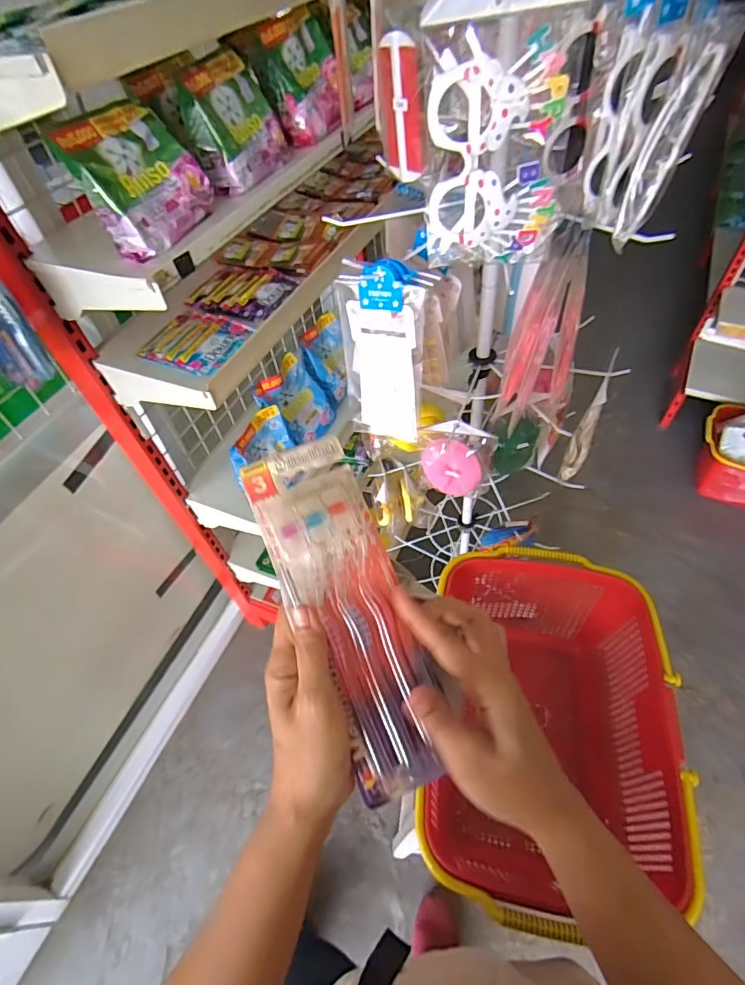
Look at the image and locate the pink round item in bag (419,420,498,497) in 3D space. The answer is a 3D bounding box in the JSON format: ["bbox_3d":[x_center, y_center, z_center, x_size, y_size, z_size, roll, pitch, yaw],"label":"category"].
[{"bbox_3d":[0.120,-0.047,0.701,0.103,0.121,0.030,4,52,8],"label":"pink round item in bag"}]

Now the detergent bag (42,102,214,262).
[{"bbox_3d":[-0.277,-0.364,0.578,0.055,0.137,0.138,-3,44,51],"label":"detergent bag"}]

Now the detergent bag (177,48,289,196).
[{"bbox_3d":[-0.192,-0.497,0.667,0.055,0.139,0.142,-1,46,40],"label":"detergent bag"}]

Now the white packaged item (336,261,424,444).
[{"bbox_3d":[0.009,-0.154,0.596,0.105,0.236,0.018,23,57,21],"label":"white packaged item"}]

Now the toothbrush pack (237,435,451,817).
[{"bbox_3d":[-0.015,0.076,0.319,0.073,0.019,0.225,-19,79,-11],"label":"toothbrush pack"}]

